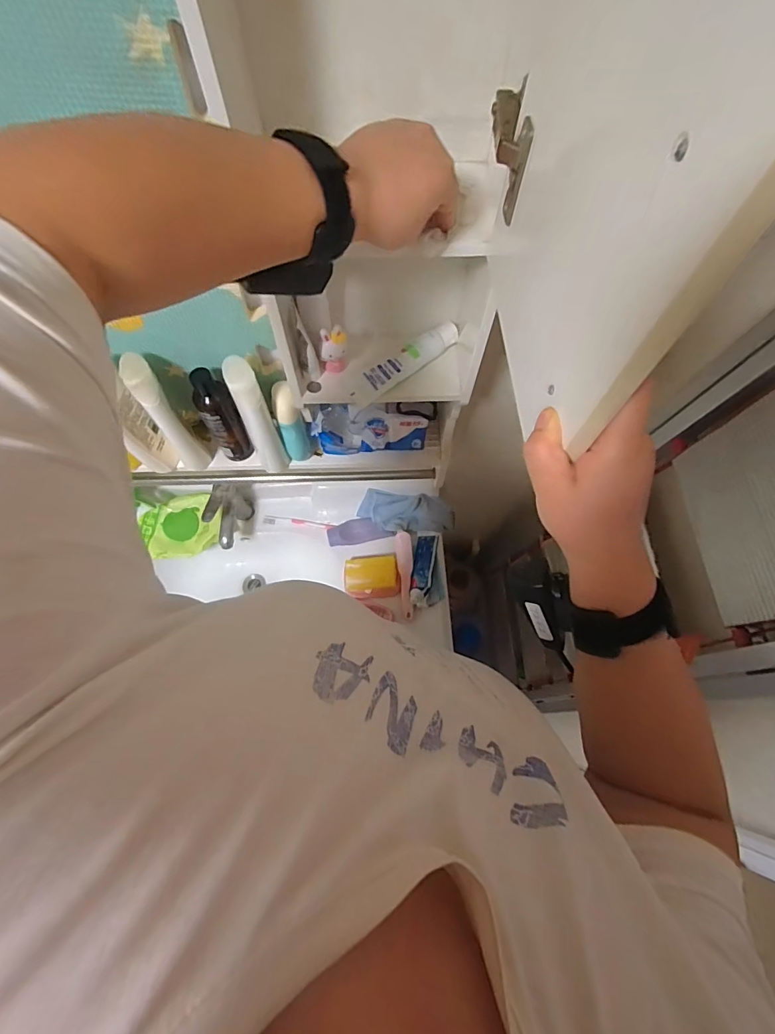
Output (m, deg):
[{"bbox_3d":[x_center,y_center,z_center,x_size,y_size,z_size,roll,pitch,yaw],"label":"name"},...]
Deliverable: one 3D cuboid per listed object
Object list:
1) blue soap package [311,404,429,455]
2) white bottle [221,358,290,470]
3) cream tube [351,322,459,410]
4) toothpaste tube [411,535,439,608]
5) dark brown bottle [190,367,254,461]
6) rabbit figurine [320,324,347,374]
[{"bbox_3d":[-0.029,-0.147,0.723,0.187,0.095,0.052,-1,67,-1],"label":"blue soap package"},{"bbox_3d":[-0.194,-0.140,0.648,0.046,0.219,0.057,-24,69,-10],"label":"white bottle"},{"bbox_3d":[0.019,-0.214,0.588,0.165,0.029,0.054,-35,71,-1],"label":"cream tube"},{"bbox_3d":[0.079,0.112,0.957,0.049,0.030,0.167,11,67,4],"label":"toothpaste tube"},{"bbox_3d":[-0.254,-0.147,0.673,0.053,0.183,0.046,-28,70,-12],"label":"dark brown bottle"},{"bbox_3d":[-0.068,-0.214,0.565,0.032,0.067,0.025,-10,67,-4],"label":"rabbit figurine"}]

